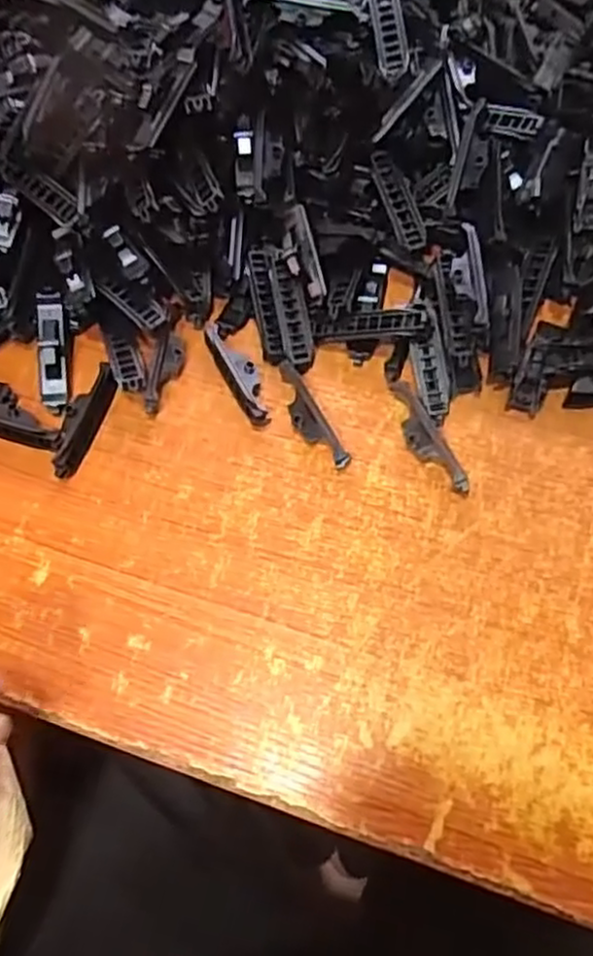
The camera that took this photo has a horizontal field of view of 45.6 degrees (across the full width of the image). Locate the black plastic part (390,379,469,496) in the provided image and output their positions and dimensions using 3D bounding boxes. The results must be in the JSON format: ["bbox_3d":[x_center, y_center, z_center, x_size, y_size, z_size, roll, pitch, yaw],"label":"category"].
[{"bbox_3d":[0.079,-0.027,0.439,0.020,0.015,0.085,-23,69,-6],"label":"black plastic part"}]

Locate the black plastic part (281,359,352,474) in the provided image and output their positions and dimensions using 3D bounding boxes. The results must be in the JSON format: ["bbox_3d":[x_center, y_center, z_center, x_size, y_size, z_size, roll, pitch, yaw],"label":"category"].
[{"bbox_3d":[0.007,-0.039,0.447,0.020,0.015,0.078,-29,70,-8],"label":"black plastic part"}]

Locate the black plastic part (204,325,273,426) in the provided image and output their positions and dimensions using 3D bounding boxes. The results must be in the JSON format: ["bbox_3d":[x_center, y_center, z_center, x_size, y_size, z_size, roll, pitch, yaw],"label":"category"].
[{"bbox_3d":[-0.037,-0.071,0.458,0.021,0.022,0.078,-27,70,-8],"label":"black plastic part"}]

